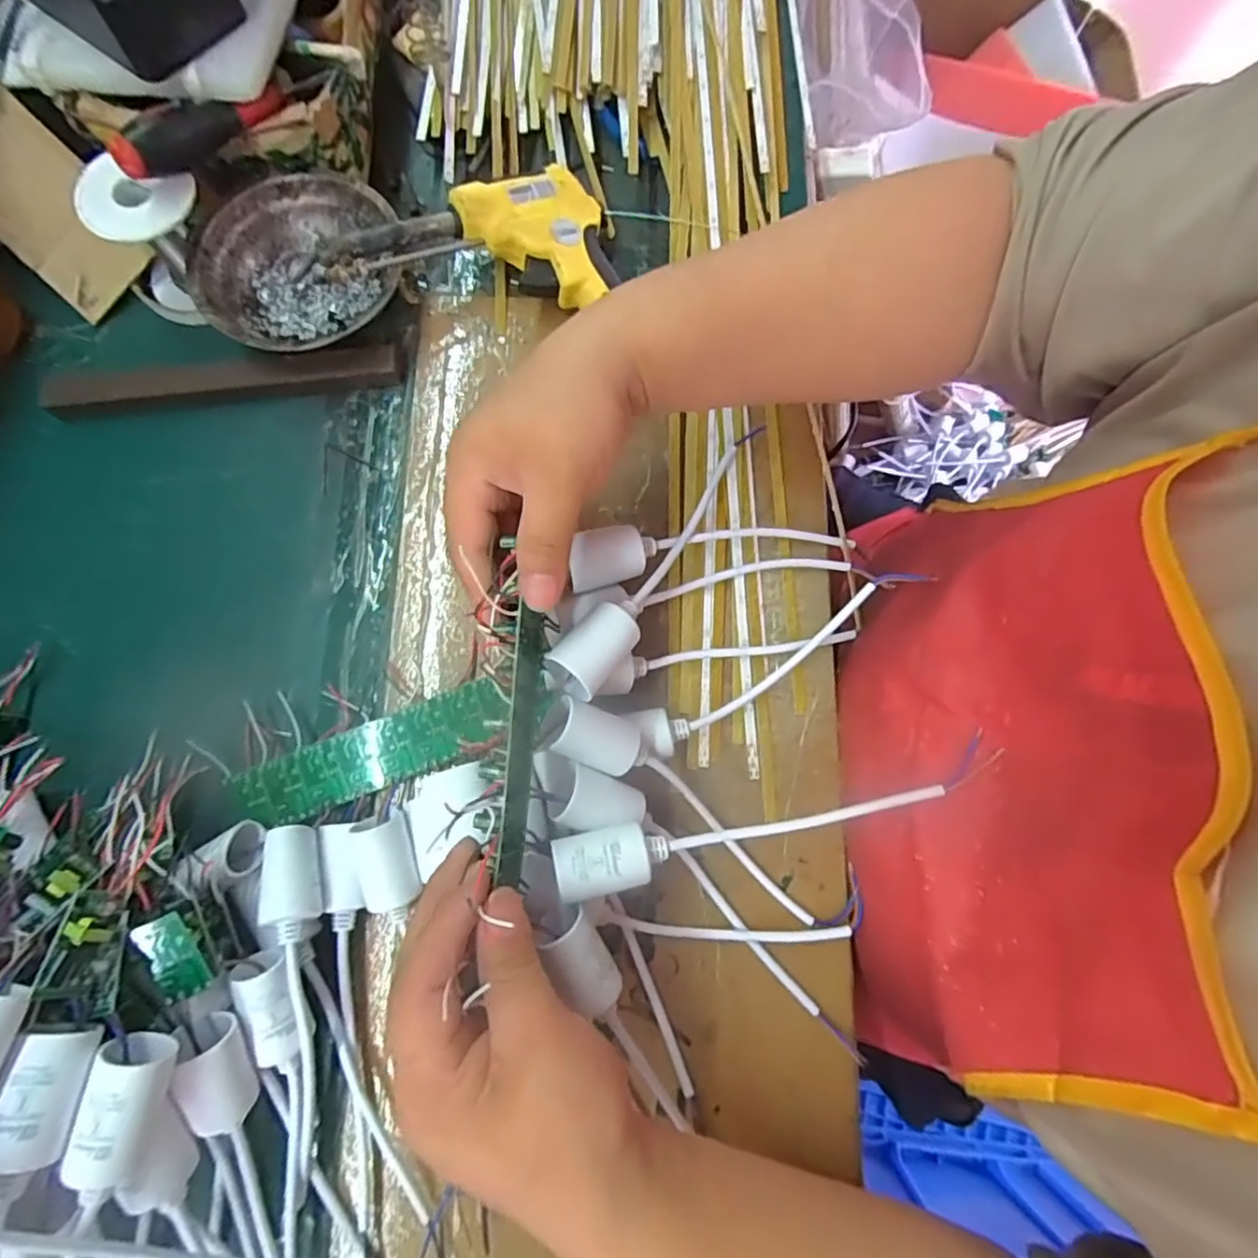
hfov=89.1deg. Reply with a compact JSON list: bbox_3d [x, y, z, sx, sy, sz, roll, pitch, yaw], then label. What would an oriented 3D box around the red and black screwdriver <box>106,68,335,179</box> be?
[{"bbox_3d":[-0.232,-0.304,0.378,0.028,0.026,0.147,33,62,7],"label":"red and black screwdriver"}]

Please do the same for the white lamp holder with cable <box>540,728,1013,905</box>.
[{"bbox_3d":[0.065,0.089,0.297,0.199,0.033,0.028,-13,78,-4],"label":"white lamp holder with cable"}]

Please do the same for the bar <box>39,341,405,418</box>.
[{"bbox_3d":[-0.256,-0.160,0.404,0.216,0.019,0.020,-7,77,-2],"label":"bar"}]

